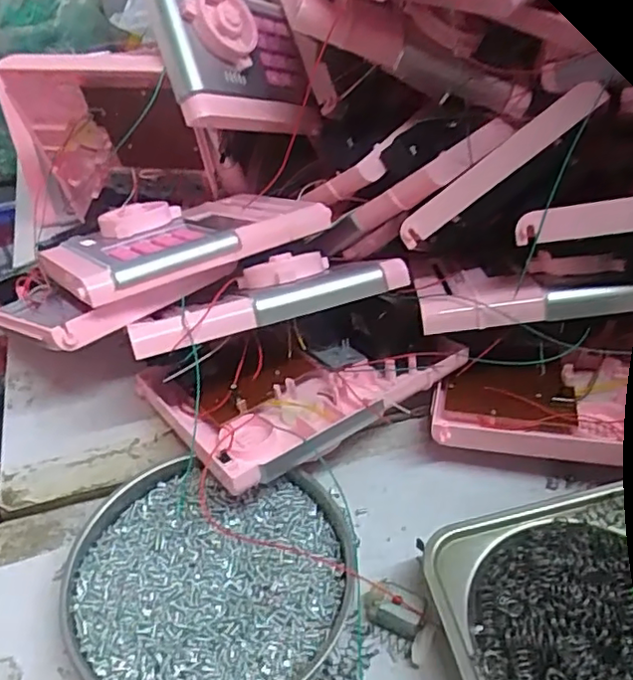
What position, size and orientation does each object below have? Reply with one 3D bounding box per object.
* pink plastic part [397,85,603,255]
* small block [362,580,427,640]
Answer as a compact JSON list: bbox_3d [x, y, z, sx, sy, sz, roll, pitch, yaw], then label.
[{"bbox_3d":[0.098,-0.095,0.353,0.016,0.127,0.005,51,25,-5],"label":"pink plastic part"},{"bbox_3d":[0.038,0.129,0.305,0.028,0.014,0.018,15,46,17],"label":"small block"}]

